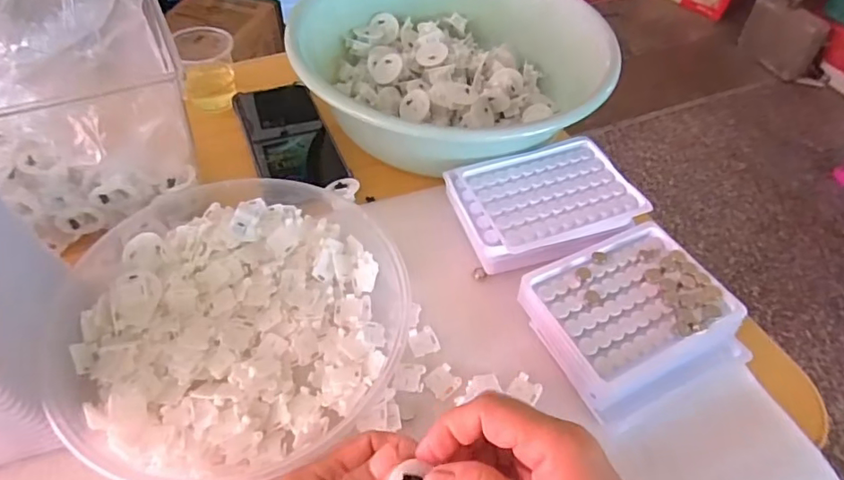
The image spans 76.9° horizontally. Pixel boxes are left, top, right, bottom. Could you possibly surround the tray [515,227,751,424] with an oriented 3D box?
[{"bbox_3d":[0.151,0.052,0.379,0.129,0.029,0.113,-21,56,-19],"label":"tray"}]

